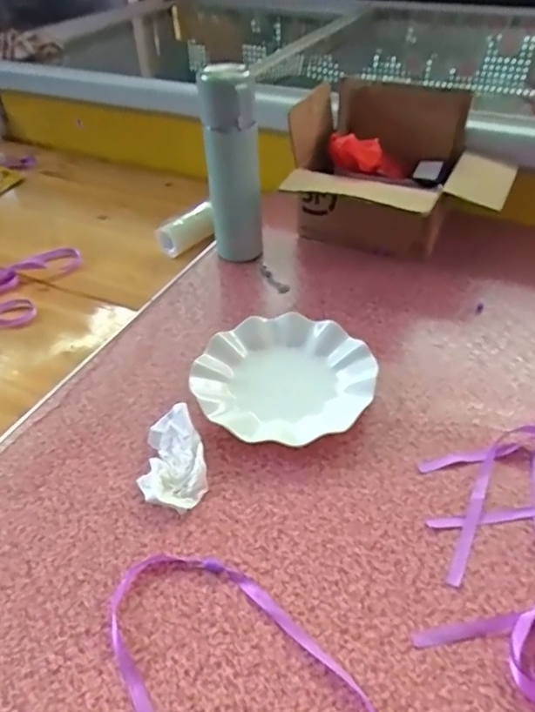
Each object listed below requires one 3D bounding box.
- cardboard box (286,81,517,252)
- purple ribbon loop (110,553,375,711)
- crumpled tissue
[{"bbox_3d":[0.171,-0.230,0.721,0.271,0.177,0.226,18,47,20],"label":"cardboard box"},{"bbox_3d":[-0.022,0.230,0.362,0.129,0.004,0.248,-33,51,-27],"label":"purple ribbon loop"},{"bbox_3d":[-0.089,0.094,0.495,0.057,0.027,0.098,-9,44,-6],"label":"crumpled tissue"}]

